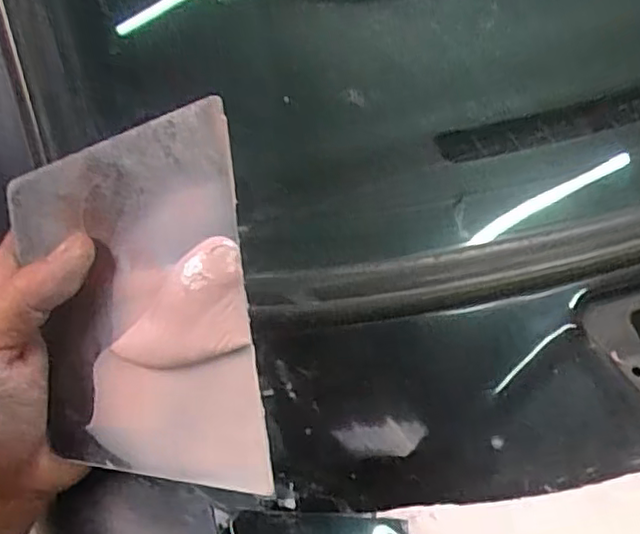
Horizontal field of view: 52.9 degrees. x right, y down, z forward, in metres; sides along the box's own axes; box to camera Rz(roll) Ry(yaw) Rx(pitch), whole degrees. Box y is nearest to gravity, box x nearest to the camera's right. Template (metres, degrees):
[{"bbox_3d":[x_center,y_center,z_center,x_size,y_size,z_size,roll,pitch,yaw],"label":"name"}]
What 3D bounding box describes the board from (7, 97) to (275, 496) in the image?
[{"bbox_3d":[-0.070,0.019,0.246,0.092,0.138,0.009,-8,3,18],"label":"board"}]

